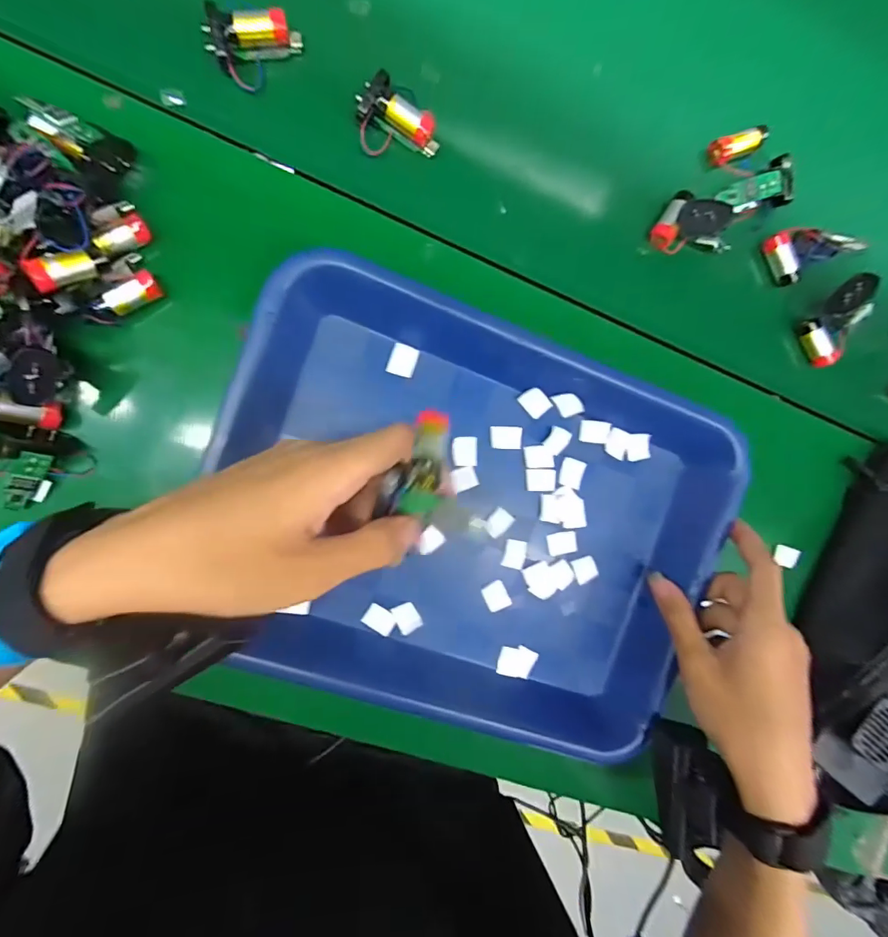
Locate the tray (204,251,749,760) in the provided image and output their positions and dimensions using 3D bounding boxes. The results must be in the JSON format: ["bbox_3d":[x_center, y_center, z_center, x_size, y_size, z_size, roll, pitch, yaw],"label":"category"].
[{"bbox_3d":[0.017,0.039,0.312,0.326,0.047,0.270,20,90,-10],"label":"tray"}]

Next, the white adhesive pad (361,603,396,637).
[{"bbox_3d":[-0.044,0.104,0.316,0.021,0.004,0.015,34,88,-10],"label":"white adhesive pad"}]

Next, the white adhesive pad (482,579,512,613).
[{"bbox_3d":[0.038,0.091,0.324,0.016,0.004,0.021,-28,98,-6],"label":"white adhesive pad"}]

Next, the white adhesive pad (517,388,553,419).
[{"bbox_3d":[0.064,-0.046,0.320,0.016,0.006,0.020,-43,99,-4],"label":"white adhesive pad"}]

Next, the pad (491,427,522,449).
[{"bbox_3d":[0.044,-0.021,0.320,0.022,0.004,0.015,1,94,-9],"label":"pad"}]

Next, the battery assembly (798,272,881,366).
[{"bbox_3d":[0.292,-0.108,0.336,0.033,0.035,0.053,31,89,-10],"label":"battery assembly"}]

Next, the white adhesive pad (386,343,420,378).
[{"bbox_3d":[-0.027,-0.072,0.308,0.017,0.004,0.021,17,91,-10],"label":"white adhesive pad"}]

